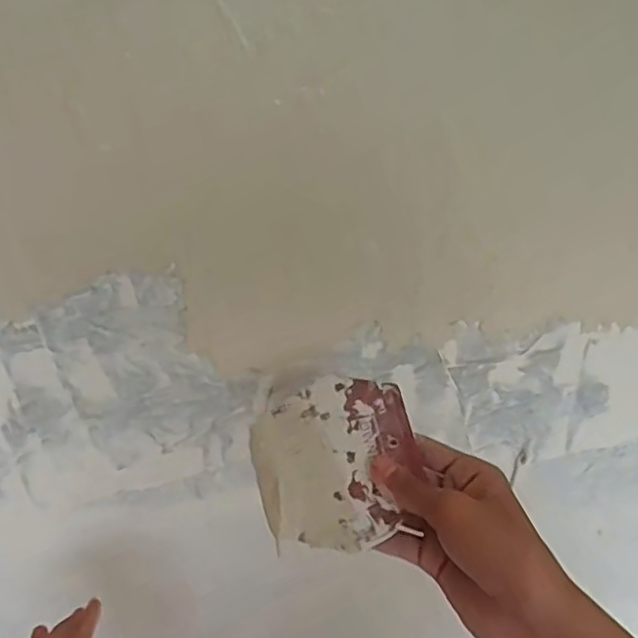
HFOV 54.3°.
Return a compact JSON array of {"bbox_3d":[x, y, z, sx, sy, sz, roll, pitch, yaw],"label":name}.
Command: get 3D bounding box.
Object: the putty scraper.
[{"bbox_3d":[0.012,0.083,0.365,0.095,0.008,0.095,-13,69,-9],"label":"putty scraper"}]

